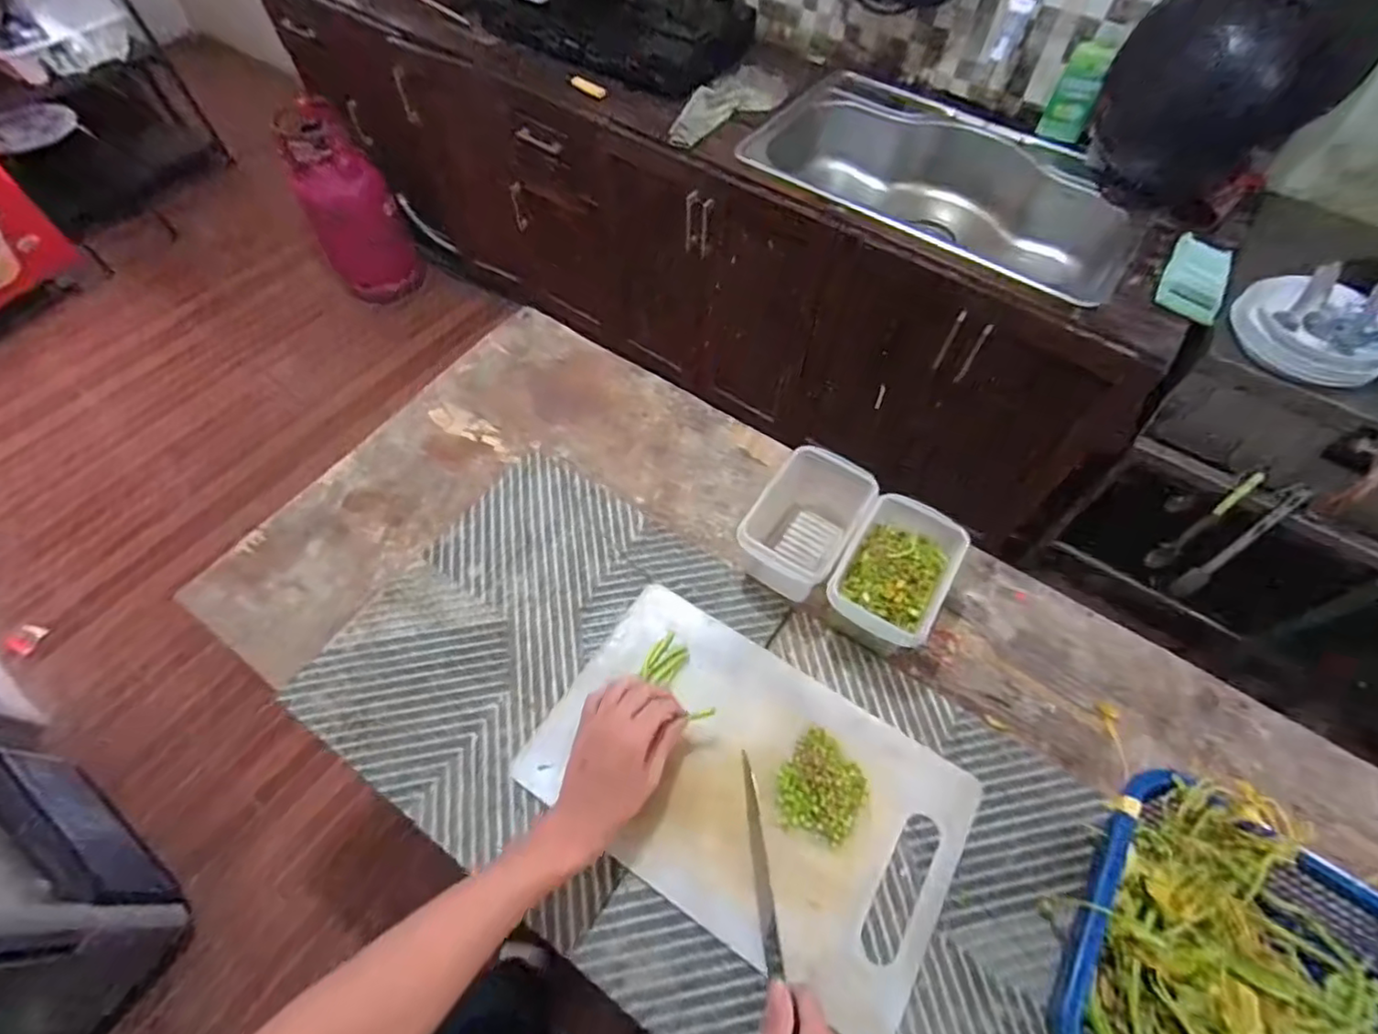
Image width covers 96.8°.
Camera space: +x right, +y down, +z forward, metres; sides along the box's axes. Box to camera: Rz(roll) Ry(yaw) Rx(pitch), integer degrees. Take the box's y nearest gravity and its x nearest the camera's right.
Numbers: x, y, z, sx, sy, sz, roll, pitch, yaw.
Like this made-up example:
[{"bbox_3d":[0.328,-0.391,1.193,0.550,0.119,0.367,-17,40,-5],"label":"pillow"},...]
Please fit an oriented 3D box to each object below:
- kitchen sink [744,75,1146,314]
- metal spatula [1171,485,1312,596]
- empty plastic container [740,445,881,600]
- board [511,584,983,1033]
[{"bbox_3d":[0.564,-0.711,1.403,0.810,0.225,0.477,36,65,18],"label":"kitchen sink"},{"bbox_3d":[0.980,0.050,1.098,0.031,0.276,0.023,38,44,19],"label":"metal spatula"},{"bbox_3d":[0.131,0.016,0.705,0.106,0.100,0.155,31,63,16],"label":"empty plastic container"},{"bbox_3d":[0.057,0.255,0.595,0.394,0.020,0.243,29,63,15],"label":"board"}]

